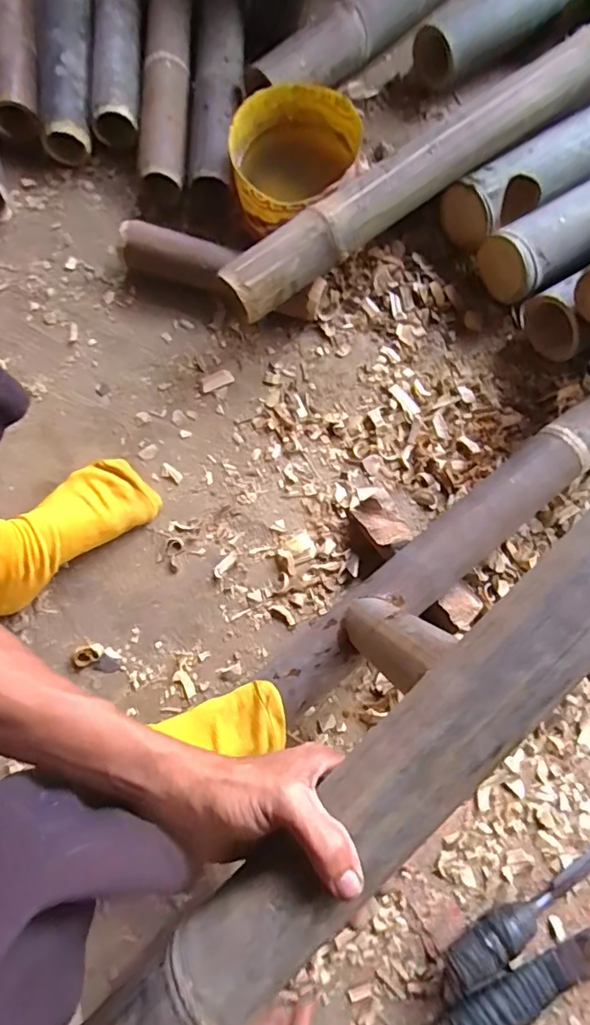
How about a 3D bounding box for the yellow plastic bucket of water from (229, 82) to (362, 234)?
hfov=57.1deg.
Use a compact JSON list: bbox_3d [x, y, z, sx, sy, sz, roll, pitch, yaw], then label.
[{"bbox_3d":[-0.002,-0.394,0.638,0.141,0.097,0.149,12,78,2],"label":"yellow plastic bucket of water"}]

